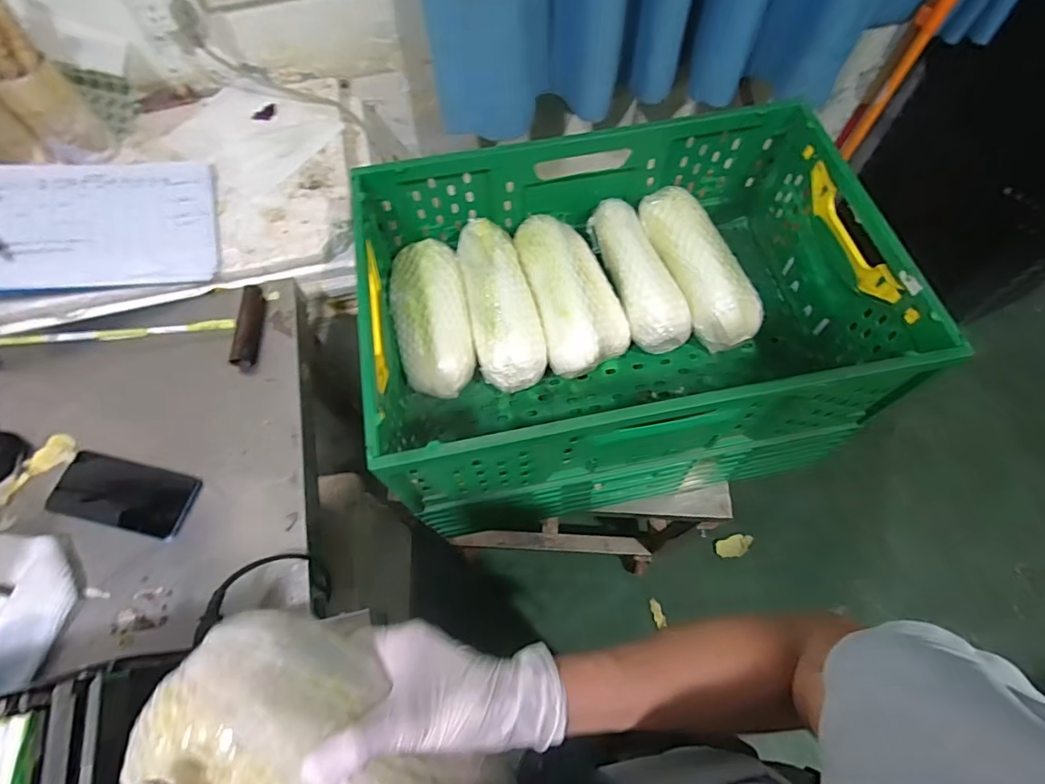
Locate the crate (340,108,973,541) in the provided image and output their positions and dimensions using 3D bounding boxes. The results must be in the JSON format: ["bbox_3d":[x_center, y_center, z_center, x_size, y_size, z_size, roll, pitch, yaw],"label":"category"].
[{"bbox_3d":[0.117,-0.103,0.677,0.596,0.257,0.405,-10,64,-4],"label":"crate"}]

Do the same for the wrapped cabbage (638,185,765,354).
[{"bbox_3d":[0.245,-0.179,0.712,0.083,0.082,0.249,-24,81,-10],"label":"wrapped cabbage"}]

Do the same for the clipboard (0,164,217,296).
[{"bbox_3d":[-0.619,-0.238,0.706,0.329,0.019,0.229,-8,66,-20],"label":"clipboard"}]

